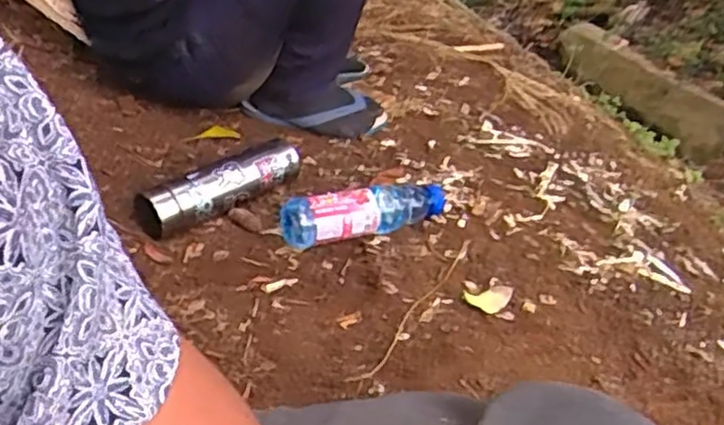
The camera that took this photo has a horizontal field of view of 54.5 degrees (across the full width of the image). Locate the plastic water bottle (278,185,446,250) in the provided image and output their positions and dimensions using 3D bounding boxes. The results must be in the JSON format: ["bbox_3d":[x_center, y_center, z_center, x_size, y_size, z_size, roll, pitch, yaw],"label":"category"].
[{"bbox_3d":[0.009,-0.001,0.911,0.232,0.059,0.056,-10,35,-30],"label":"plastic water bottle"}]

